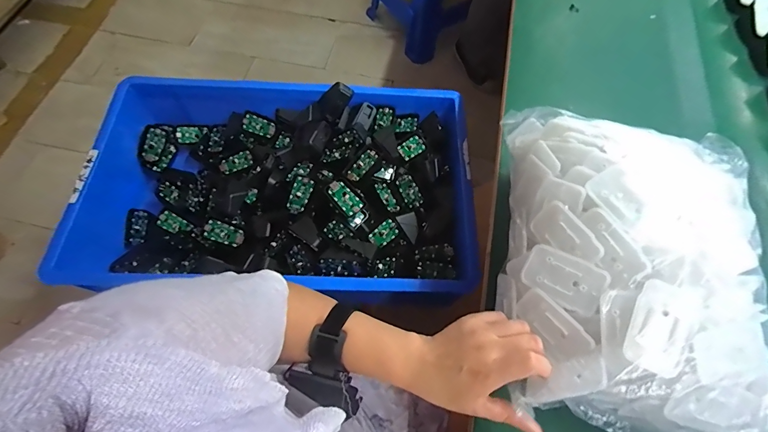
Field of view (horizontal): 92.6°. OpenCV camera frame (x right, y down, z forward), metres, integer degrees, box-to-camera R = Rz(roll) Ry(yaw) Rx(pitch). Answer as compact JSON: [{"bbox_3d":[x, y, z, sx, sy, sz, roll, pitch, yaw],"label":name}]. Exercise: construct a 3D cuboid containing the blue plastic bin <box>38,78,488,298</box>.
[{"bbox_3d":[-0.169,-0.062,0.670,0.640,0.122,0.401,1,66,0],"label":"blue plastic bin"}]

